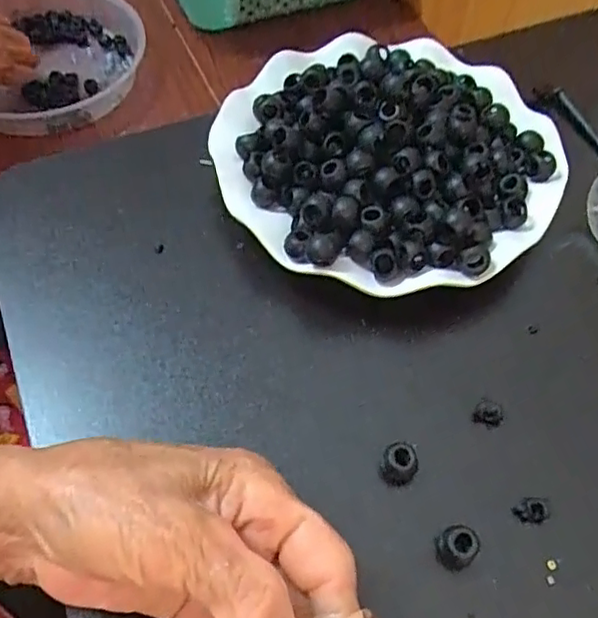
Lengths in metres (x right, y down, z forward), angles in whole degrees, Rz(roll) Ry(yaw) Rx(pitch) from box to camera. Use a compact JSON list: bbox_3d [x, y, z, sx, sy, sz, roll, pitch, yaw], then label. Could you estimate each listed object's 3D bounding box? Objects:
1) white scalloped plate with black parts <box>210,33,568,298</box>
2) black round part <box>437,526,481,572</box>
[{"bbox_3d":[0.047,-0.083,0.337,0.164,0.061,0.169,-1,58,1],"label":"white scalloped plate with black parts"},{"bbox_3d":[0.064,0.096,0.253,0.015,0.012,0.015,-19,60,-10],"label":"black round part"}]

